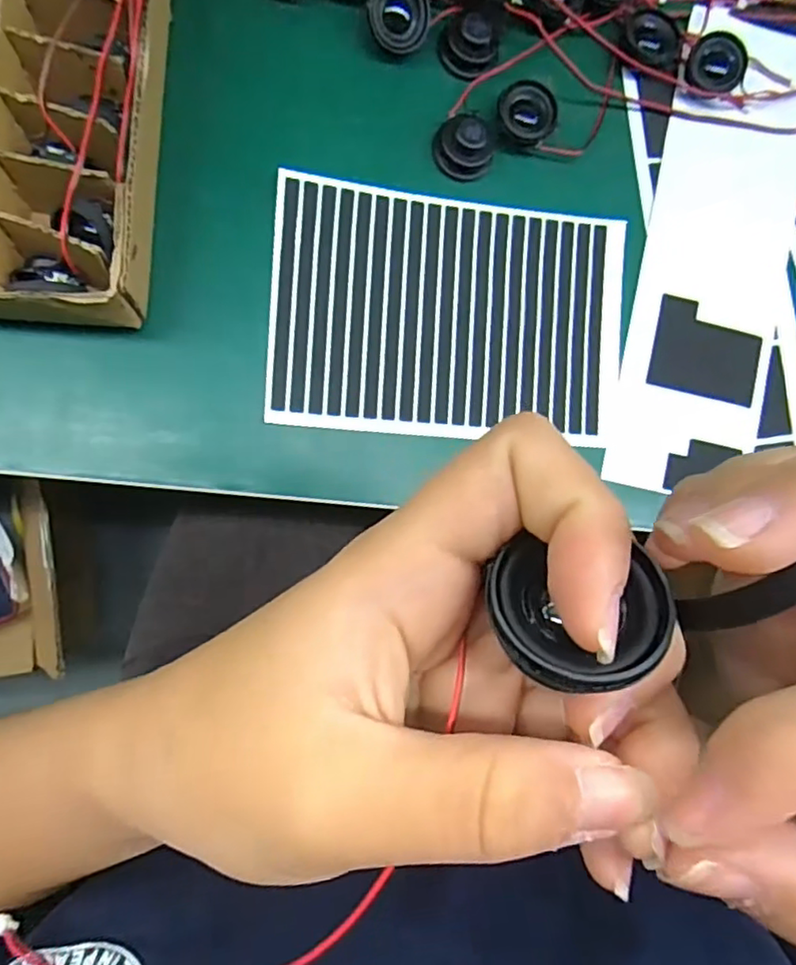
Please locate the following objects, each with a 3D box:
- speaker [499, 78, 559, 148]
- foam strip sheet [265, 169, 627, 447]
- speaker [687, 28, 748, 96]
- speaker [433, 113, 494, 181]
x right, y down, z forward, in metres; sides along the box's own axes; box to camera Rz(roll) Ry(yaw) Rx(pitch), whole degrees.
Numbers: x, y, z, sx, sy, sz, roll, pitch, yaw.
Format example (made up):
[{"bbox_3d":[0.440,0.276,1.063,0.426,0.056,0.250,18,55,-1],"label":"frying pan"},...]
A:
[{"bbox_3d":[0.064,-0.185,0.309,0.029,0.016,0.029,0,88,-10],"label":"speaker"},{"bbox_3d":[0.028,-0.084,0.306,0.178,0.005,0.116,3,88,-9],"label":"foam strip sheet"},{"bbox_3d":[0.169,-0.222,0.323,0.029,0.010,0.027,11,120,3],"label":"speaker"},{"bbox_3d":[0.034,-0.169,0.304,0.031,0.017,0.025,9,86,-9],"label":"speaker"}]

